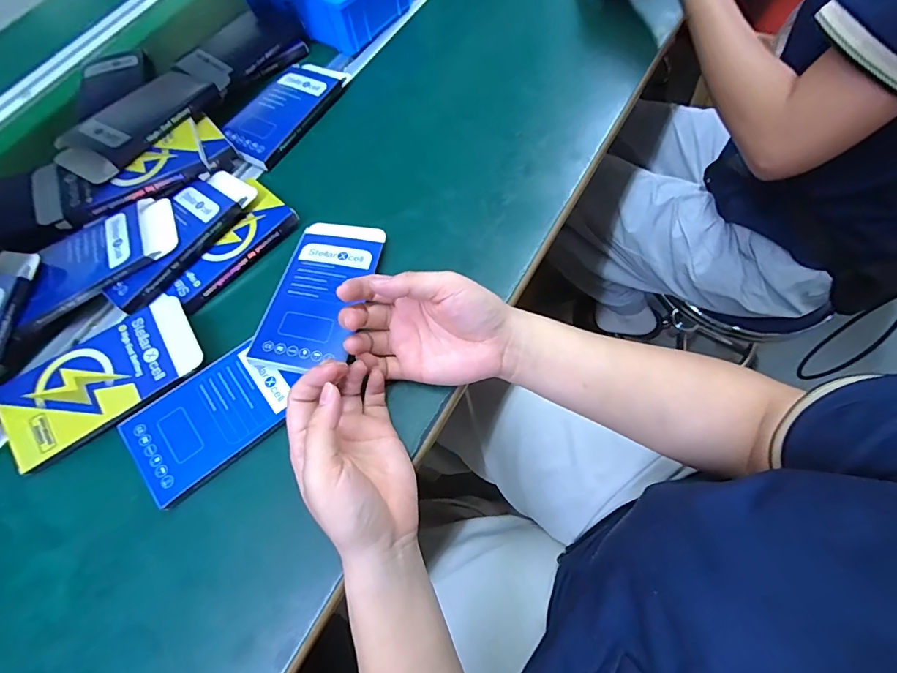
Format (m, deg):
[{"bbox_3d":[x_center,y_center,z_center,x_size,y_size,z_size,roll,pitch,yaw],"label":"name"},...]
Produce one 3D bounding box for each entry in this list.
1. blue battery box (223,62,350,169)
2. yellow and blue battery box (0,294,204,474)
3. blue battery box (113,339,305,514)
[{"bbox_3d":[-0.181,-0.251,0.486,0.074,0.019,0.148,27,70,13],"label":"blue battery box"},{"bbox_3d":[-0.283,0.031,0.354,0.153,0.009,0.085,-32,69,-11],"label":"yellow and blue battery box"},{"bbox_3d":[-0.182,0.063,0.345,0.124,0.015,0.076,-36,70,-13],"label":"blue battery box"}]

